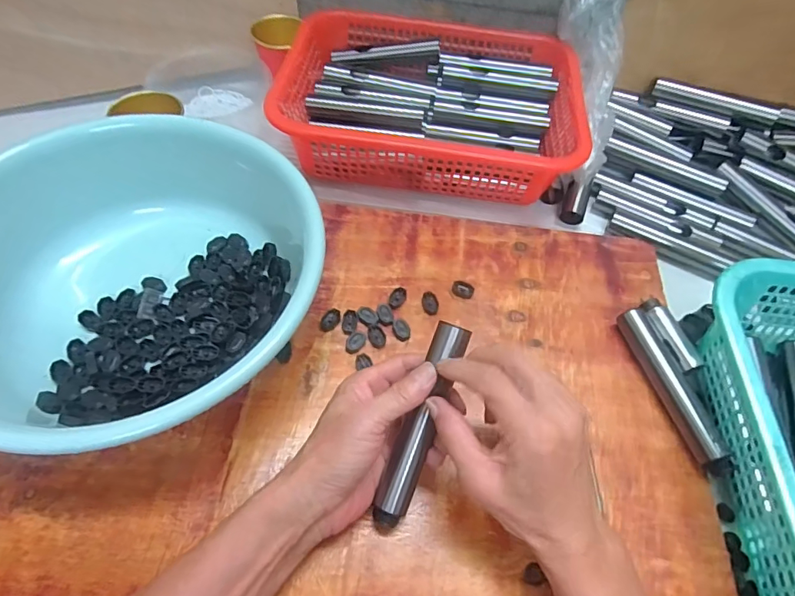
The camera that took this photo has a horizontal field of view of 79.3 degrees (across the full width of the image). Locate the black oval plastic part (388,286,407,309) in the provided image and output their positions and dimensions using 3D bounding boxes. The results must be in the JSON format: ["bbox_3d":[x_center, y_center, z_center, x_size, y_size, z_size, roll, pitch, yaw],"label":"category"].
[{"bbox_3d":[0.000,0.001,0.469,0.015,0.004,0.025,18,59,7],"label":"black oval plastic part"}]

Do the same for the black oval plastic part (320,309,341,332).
[{"bbox_3d":[-0.063,0.021,0.451,0.016,0.005,0.023,17,59,6],"label":"black oval plastic part"}]

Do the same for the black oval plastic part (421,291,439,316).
[{"bbox_3d":[0.032,0.006,0.469,0.016,0.006,0.024,-7,59,-8],"label":"black oval plastic part"}]

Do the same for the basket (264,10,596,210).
[{"bbox_3d":[0.040,-0.234,0.571,0.326,0.075,0.227,7,58,0],"label":"basket"}]

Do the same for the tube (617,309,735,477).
[{"bbox_3d":[0.245,0.079,0.427,0.025,0.024,0.151,-11,60,-11],"label":"tube"}]

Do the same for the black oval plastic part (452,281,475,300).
[{"bbox_3d":[0.066,-0.009,0.480,0.022,0.007,0.018,18,59,7],"label":"black oval plastic part"}]

